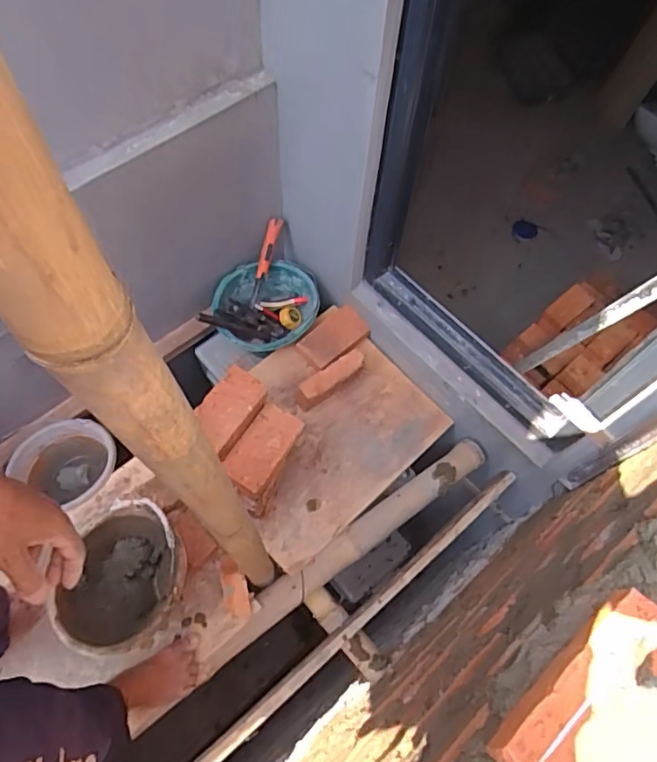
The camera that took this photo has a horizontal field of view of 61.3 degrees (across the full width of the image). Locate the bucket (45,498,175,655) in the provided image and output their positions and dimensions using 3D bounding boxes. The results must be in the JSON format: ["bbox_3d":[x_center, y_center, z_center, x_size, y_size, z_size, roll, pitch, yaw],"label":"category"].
[{"bbox_3d":[-0.398,0.399,1.123,0.224,0.175,0.269,29,68,10],"label":"bucket"}]

